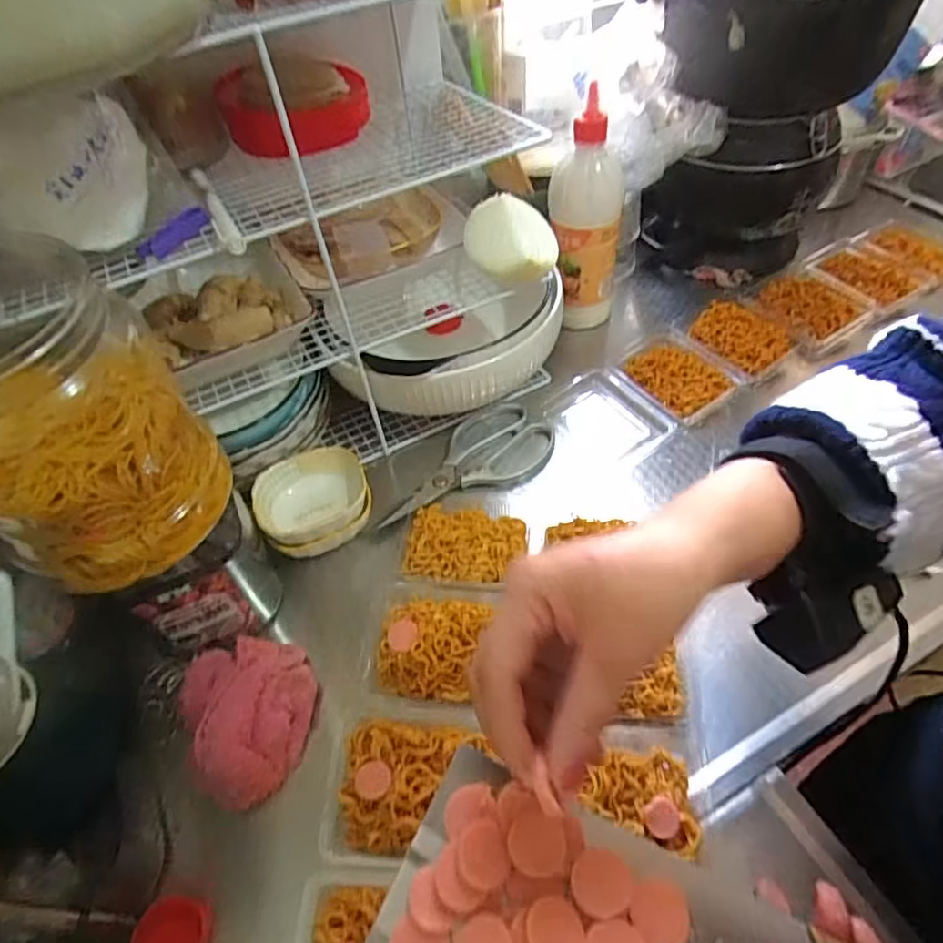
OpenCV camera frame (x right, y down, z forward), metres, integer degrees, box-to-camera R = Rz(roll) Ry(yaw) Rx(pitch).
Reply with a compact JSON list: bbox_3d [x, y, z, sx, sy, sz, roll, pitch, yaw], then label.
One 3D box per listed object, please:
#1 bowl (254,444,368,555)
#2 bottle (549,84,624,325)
[{"bbox_3d":[-0.136,0.026,0.528,0.093,0.053,0.094,-3,50,3],"label":"bowl"},{"bbox_3d":[0.118,-0.253,0.633,0.074,0.208,0.061,1,50,6],"label":"bottle"}]

